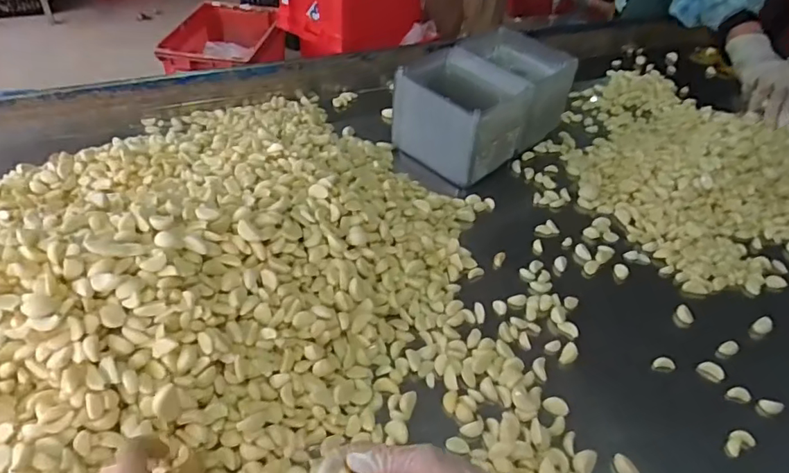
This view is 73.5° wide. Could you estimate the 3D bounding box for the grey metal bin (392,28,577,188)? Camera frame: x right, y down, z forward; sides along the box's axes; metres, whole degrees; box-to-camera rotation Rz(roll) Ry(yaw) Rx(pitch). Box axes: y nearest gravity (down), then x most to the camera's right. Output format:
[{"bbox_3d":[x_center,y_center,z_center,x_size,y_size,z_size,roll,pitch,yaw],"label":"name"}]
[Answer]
[{"bbox_3d":[0.143,-0.234,0.907,0.204,0.151,0.312,33,50,26],"label":"grey metal bin"}]

